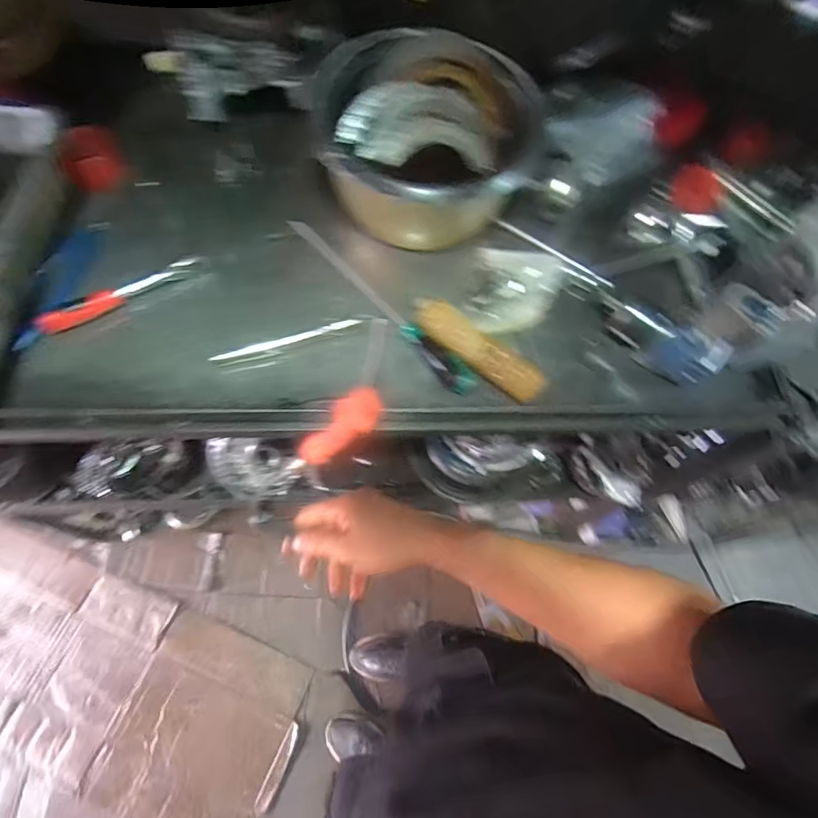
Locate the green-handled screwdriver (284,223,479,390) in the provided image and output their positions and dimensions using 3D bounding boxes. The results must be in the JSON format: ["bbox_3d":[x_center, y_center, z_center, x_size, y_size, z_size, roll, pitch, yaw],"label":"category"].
[{"bbox_3d":[-0.045,-0.143,0.652,0.030,0.026,0.336,-42,79,-19],"label":"green-handled screwdriver"}]

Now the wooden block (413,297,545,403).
[{"bbox_3d":[0.084,-0.076,0.626,0.188,0.030,0.050,38,70,8],"label":"wooden block"}]

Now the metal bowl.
[{"bbox_3d":[0.020,-0.376,0.691,0.258,0.130,0.256,2,69,-6],"label":"metal bowl"}]

